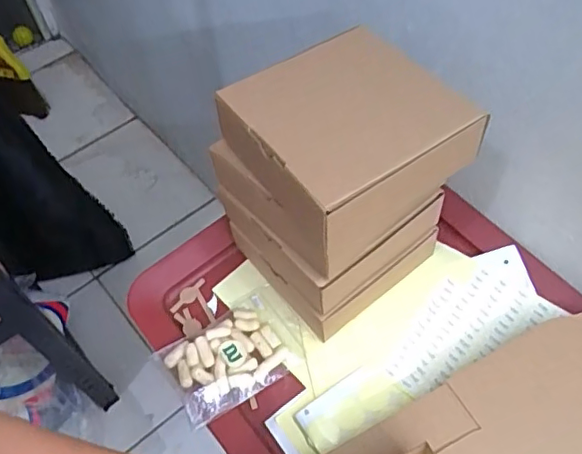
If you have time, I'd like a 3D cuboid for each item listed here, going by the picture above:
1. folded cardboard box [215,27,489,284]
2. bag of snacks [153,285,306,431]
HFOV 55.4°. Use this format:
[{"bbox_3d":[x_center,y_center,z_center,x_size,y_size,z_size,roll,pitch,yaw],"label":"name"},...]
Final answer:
[{"bbox_3d":[0.042,-0.067,0.476,0.149,0.109,0.153,-31,61,-17],"label":"folded cardboard box"},{"bbox_3d":[-0.055,0.125,0.559,0.136,0.023,0.090,-30,61,-17],"label":"bag of snacks"}]

